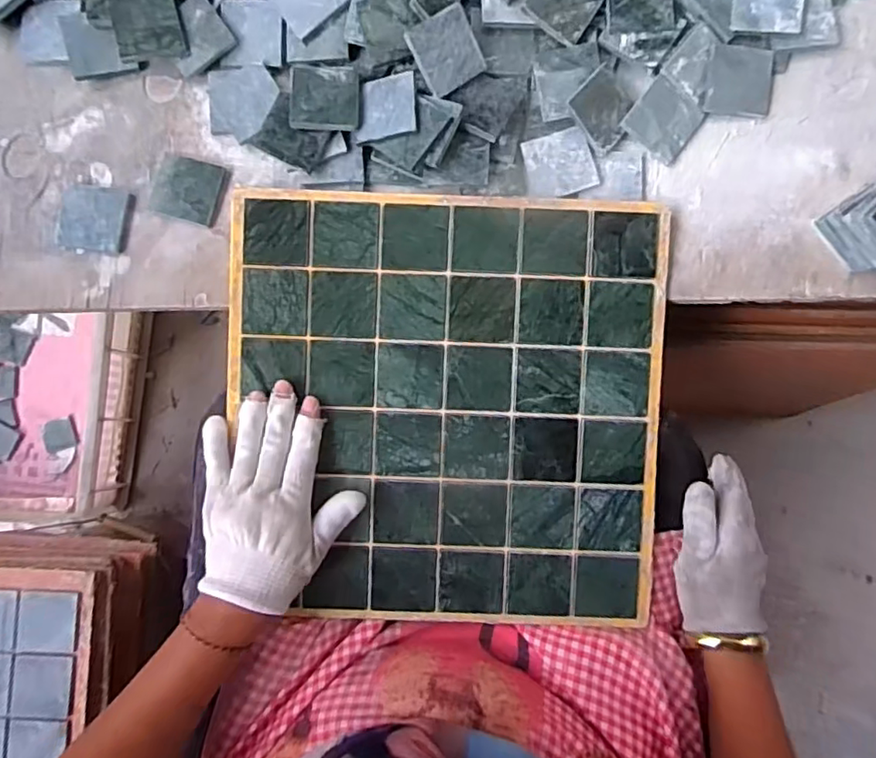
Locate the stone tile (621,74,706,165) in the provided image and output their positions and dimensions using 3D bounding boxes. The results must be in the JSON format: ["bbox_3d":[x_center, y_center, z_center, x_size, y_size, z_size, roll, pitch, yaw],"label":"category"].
[{"bbox_3d":[0.175,-0.202,0.455,0.048,0.011,0.047,38,86,3],"label":"stone tile"}]

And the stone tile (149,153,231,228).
[{"bbox_3d":[-0.202,-0.154,0.477,0.057,0.005,0.050,14,86,1],"label":"stone tile"}]

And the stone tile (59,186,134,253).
[{"bbox_3d":[-0.269,-0.126,0.460,0.052,0.005,0.049,5,86,0],"label":"stone tile"}]

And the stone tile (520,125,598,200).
[{"bbox_3d":[0.093,-0.165,0.452,0.051,0.008,0.050,-17,86,-2],"label":"stone tile"}]

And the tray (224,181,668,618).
[{"bbox_3d":[0.004,0.025,0.447,0.323,0.007,0.320,2,93,2],"label":"tray"}]

